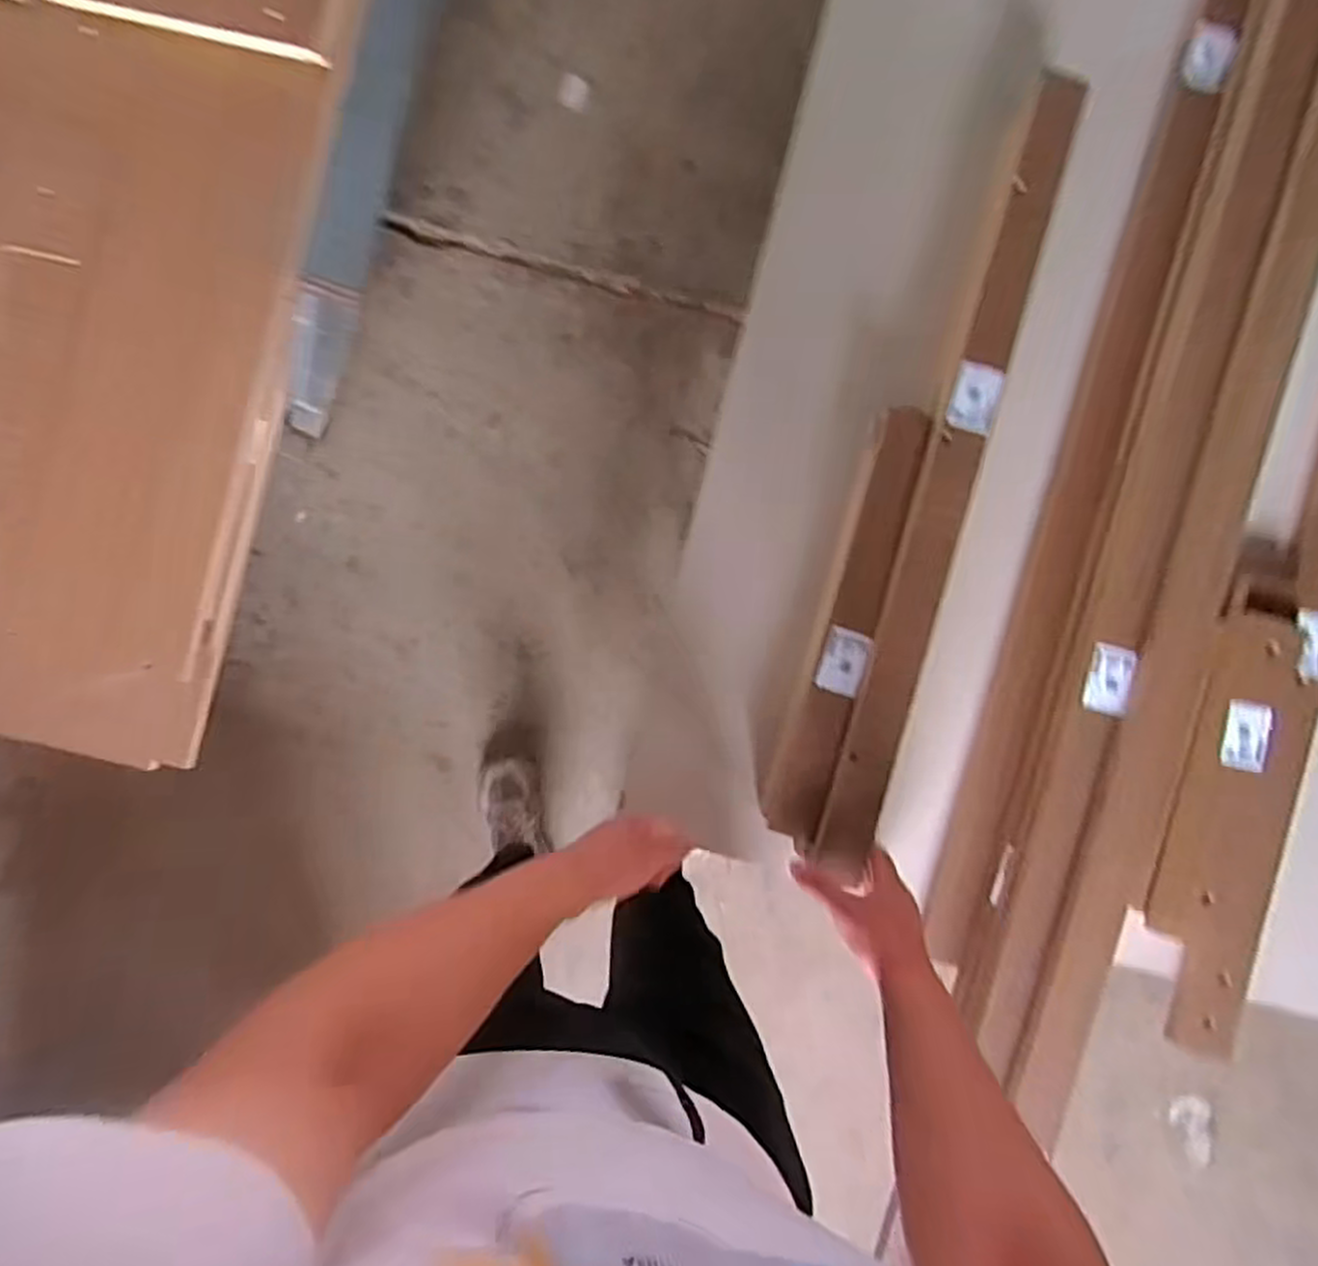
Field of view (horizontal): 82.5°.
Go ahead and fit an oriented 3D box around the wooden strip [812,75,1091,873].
[{"bbox_3d":[0.278,-0.146,0.728,0.053,0.025,0.765,15,91,2],"label":"wooden strip"}]

